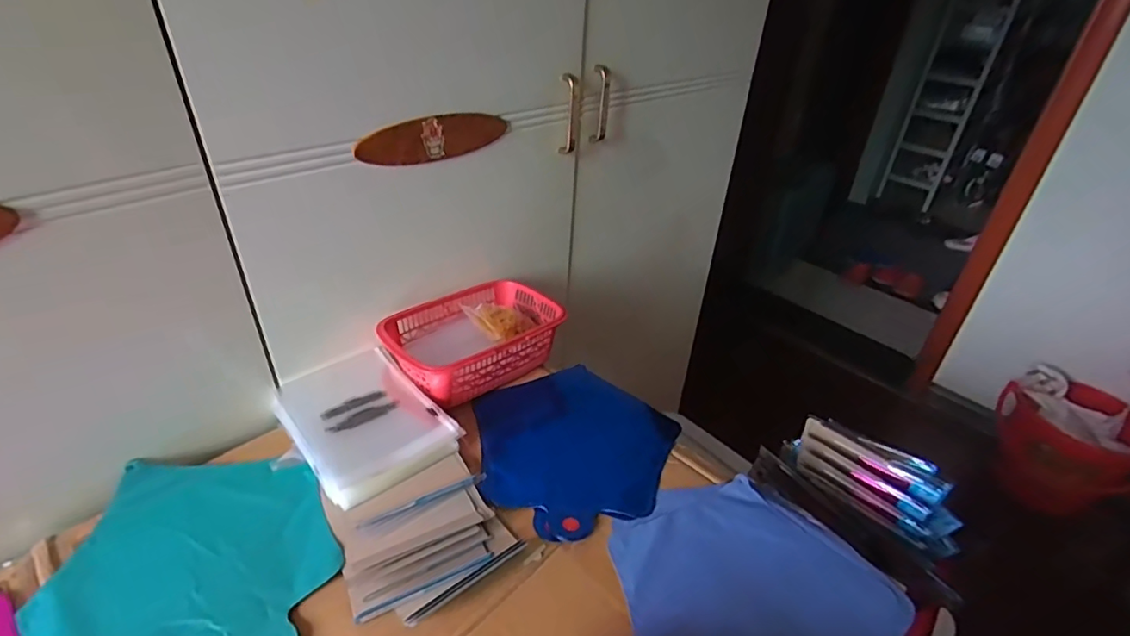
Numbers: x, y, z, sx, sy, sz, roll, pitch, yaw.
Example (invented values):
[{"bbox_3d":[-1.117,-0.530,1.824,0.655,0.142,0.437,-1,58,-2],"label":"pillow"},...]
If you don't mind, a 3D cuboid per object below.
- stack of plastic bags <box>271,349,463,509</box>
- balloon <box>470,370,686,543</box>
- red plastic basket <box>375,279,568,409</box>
[{"bbox_3d":[-0.222,0.109,0.594,0.143,0.025,0.193,-25,43,-35],"label":"stack of plastic bags"},{"bbox_3d":[0.004,0.137,0.622,0.232,0.021,0.231,2,31,-1],"label":"balloon"},{"bbox_3d":[-0.117,0.030,0.703,0.217,0.075,0.151,-23,42,-33],"label":"red plastic basket"}]

